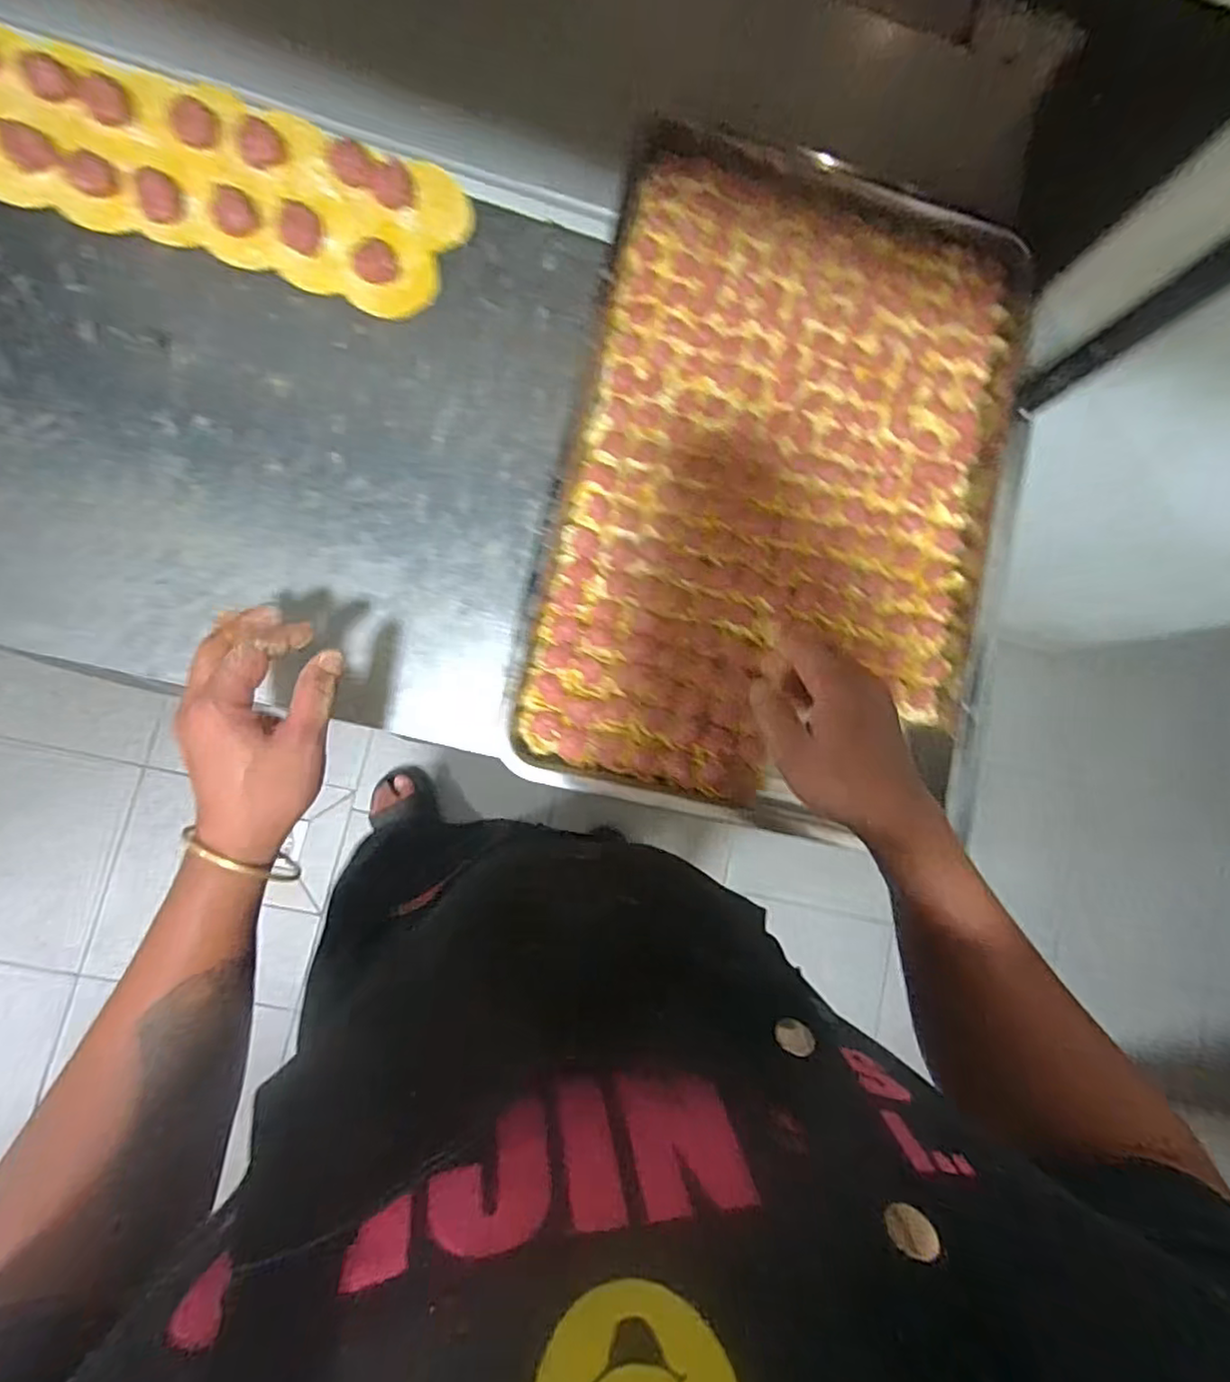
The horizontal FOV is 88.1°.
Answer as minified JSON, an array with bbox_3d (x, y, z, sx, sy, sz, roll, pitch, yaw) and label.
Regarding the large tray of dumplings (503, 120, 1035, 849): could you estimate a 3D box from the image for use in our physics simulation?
[{"bbox_3d":[0.154,-0.188,0.566,0.393,0.044,0.597,13,85,-7],"label":"large tray of dumplings"}]

